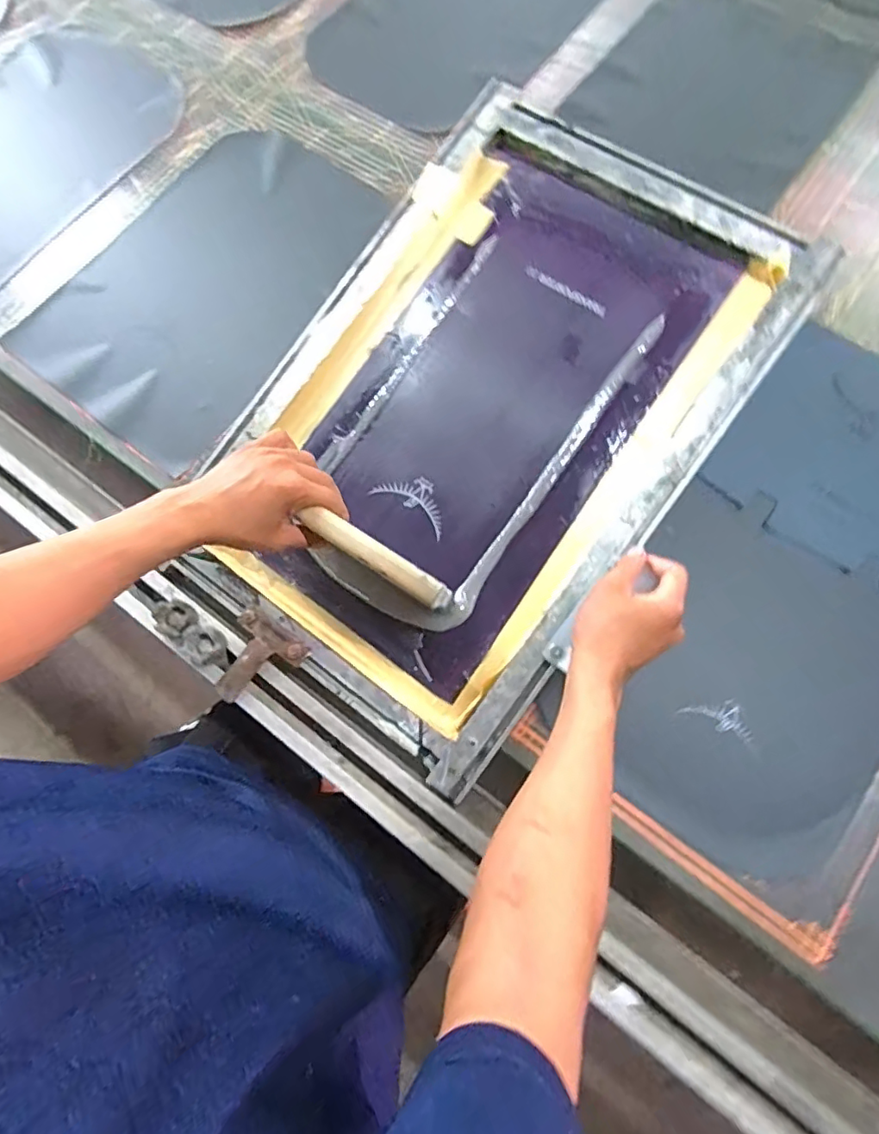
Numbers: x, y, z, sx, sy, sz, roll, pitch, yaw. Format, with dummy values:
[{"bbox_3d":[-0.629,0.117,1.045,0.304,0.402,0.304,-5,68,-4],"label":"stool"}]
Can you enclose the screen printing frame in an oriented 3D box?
[{"bbox_3d":[0.049,-0.163,0.592,0.421,0.039,0.615,37,89,13],"label":"screen printing frame"}]

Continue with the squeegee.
[{"bbox_3d":[-0.056,0.007,0.535,0.160,0.126,0.039,29,76,10],"label":"squeegee"}]

